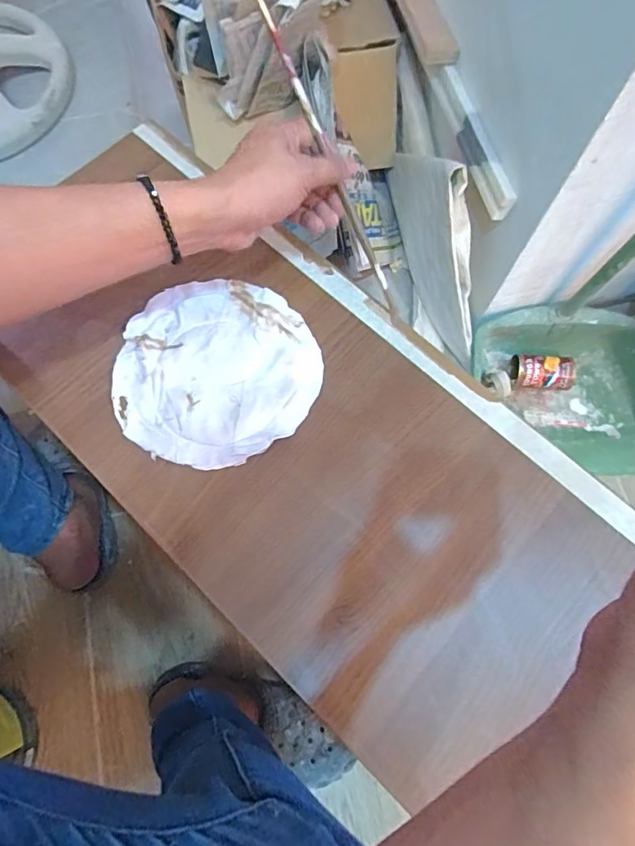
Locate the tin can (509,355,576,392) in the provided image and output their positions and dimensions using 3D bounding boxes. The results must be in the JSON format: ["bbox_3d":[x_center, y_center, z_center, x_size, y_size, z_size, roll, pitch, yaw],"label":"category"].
[{"bbox_3d":[0.357,-0.078,0.797,0.098,0.054,0.056,8,72,2],"label":"tin can"}]

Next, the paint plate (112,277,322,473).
[{"bbox_3d":[-0.091,-0.050,0.460,0.180,0.012,0.179,0,72,-1],"label":"paint plate"}]

